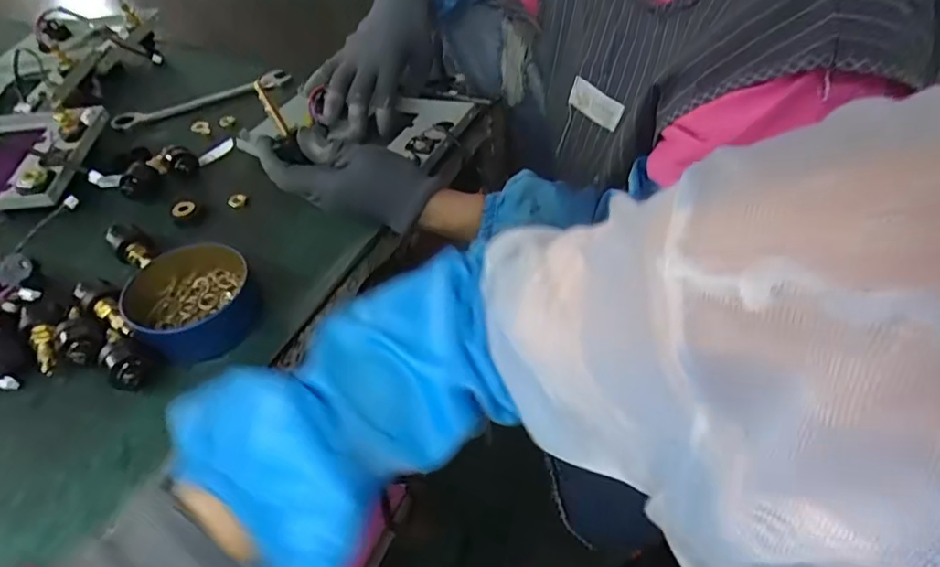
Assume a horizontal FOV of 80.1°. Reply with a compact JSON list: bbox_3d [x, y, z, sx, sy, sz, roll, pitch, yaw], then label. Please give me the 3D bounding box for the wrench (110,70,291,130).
[{"bbox_3d":[-0.325,-0.227,0.683,0.211,0.008,0.038,-21,48,-15],"label":"wrench"}]

